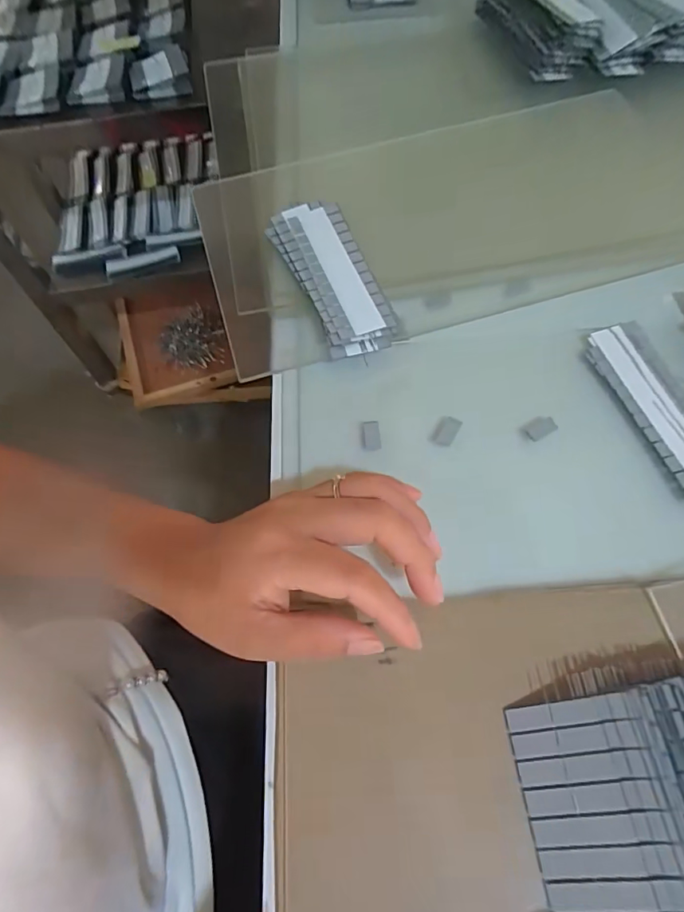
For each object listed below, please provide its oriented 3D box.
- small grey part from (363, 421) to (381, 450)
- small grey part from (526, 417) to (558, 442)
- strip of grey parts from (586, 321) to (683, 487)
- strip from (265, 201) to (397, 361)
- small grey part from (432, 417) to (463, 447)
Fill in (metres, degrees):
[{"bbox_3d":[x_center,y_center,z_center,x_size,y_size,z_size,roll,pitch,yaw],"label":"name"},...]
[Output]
[{"bbox_3d":[0.019,-0.013,0.306,0.010,0.004,0.018,-5,63,0],"label":"small grey part"},{"bbox_3d":[0.122,-0.017,0.302,0.018,0.004,0.011,-27,65,-11],"label":"small grey part"},{"bbox_3d":[0.200,-0.032,0.308,0.044,0.005,0.127,-18,63,-7],"label":"strip of grey parts"},{"bbox_3d":[-0.009,-0.128,0.350,0.052,0.015,0.141,-18,63,-7],"label":"strip"},{"bbox_3d":[0.065,-0.016,0.305,0.011,0.004,0.019,29,68,16],"label":"small grey part"}]

